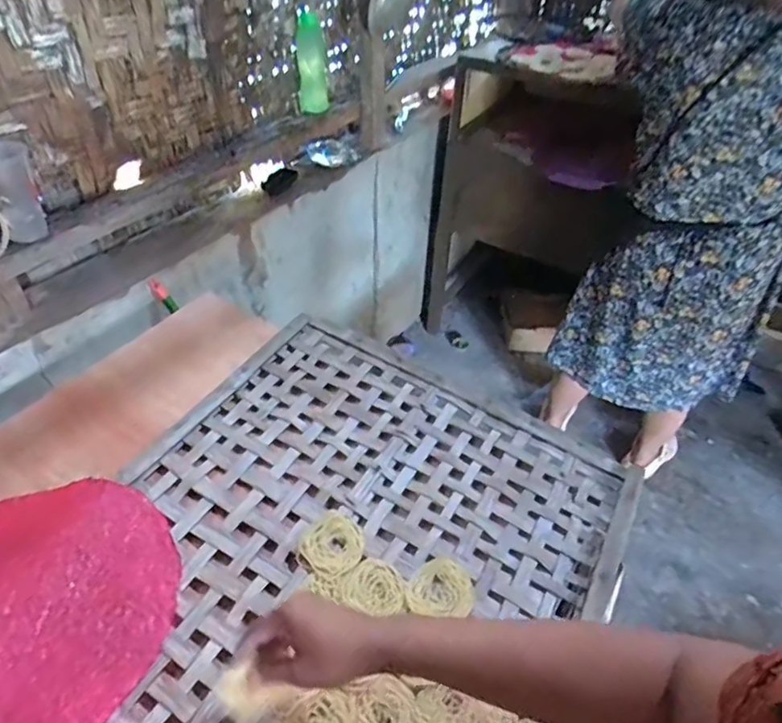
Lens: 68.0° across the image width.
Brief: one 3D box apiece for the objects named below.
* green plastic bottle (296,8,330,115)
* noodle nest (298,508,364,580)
[{"bbox_3d":[-0.188,-0.706,1.391,0.070,0.206,0.079,1,42,-4],"label":"green plastic bottle"},{"bbox_3d":[-0.068,0.216,0.691,0.076,0.014,0.081,1,41,-1],"label":"noodle nest"}]

